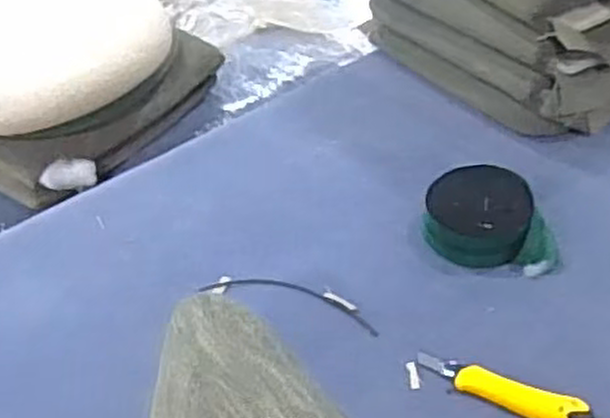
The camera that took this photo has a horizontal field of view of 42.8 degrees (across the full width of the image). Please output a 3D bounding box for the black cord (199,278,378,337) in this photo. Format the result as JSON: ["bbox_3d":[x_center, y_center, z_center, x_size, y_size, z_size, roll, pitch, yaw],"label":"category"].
[{"bbox_3d":[-0.017,0.109,0.941,0.226,0.007,0.045,12,47,16],"label":"black cord"}]

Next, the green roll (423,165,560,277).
[{"bbox_3d":[0.234,0.008,0.983,0.158,0.067,0.120,4,43,9],"label":"green roll"}]

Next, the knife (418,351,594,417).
[{"bbox_3d":[0.209,0.194,0.831,0.186,0.013,0.040,16,46,22],"label":"knife"}]

